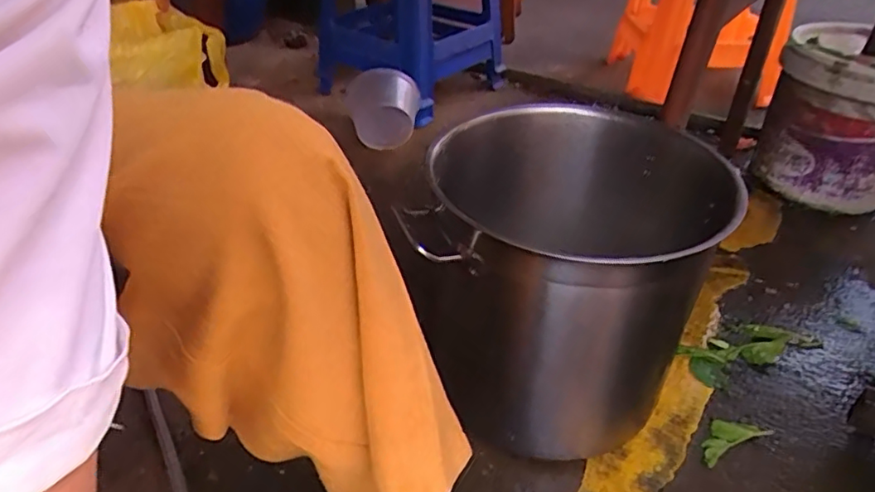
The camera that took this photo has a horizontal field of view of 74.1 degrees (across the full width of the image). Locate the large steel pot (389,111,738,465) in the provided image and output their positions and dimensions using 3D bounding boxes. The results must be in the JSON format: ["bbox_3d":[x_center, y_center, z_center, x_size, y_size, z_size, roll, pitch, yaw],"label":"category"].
[{"bbox_3d":[0.147,0.035,0.685,0.294,0.304,0.315,13,39,18],"label":"large steel pot"}]

